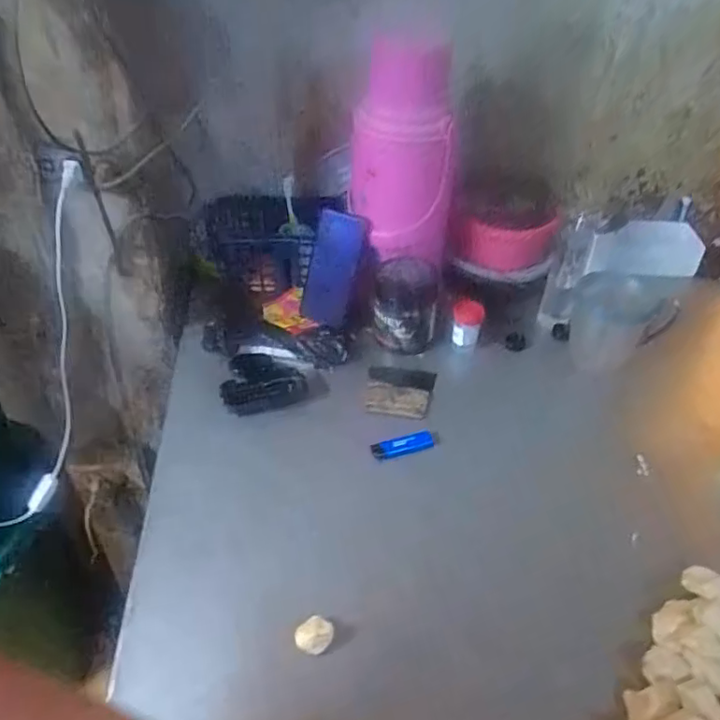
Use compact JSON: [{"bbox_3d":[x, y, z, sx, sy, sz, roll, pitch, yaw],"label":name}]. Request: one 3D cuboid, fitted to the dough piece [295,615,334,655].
[{"bbox_3d":[-0.042,0.252,0.549,0.032,0.017,0.028,14,42,15],"label":"dough piece"}]

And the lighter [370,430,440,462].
[{"bbox_3d":[0.057,0.104,0.727,0.087,0.008,0.025,-12,42,-15],"label":"lighter"}]

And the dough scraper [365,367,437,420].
[{"bbox_3d":[0.052,0.043,0.794,0.087,0.007,0.087,7,40,6],"label":"dough scraper"}]

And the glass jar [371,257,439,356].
[{"bbox_3d":[0.066,-0.074,0.853,0.088,0.109,0.086,6,40,6],"label":"glass jar"}]

